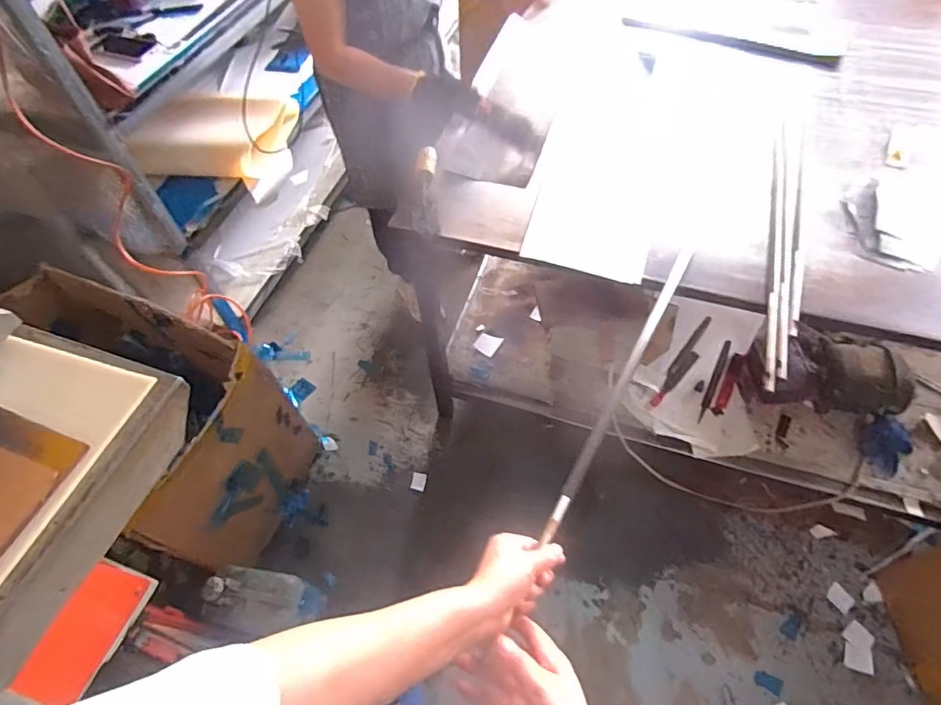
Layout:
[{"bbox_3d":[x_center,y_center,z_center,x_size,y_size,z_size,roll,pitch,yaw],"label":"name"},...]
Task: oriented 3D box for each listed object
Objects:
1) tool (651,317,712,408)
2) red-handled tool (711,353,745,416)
[{"bbox_3d":[0.602,0.030,1.485,0.048,0.026,0.357,36,64,23],"label":"tool"},{"bbox_3d":[0.704,0.087,1.428,0.031,0.017,0.211,26,61,18],"label":"red-handled tool"}]

